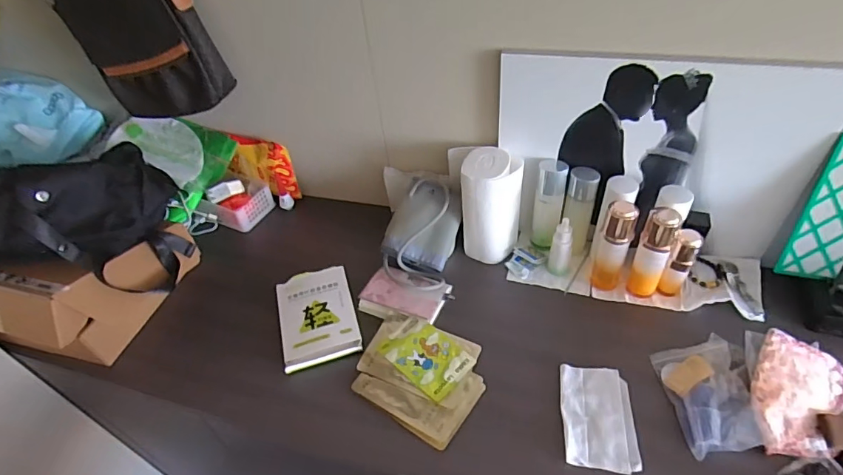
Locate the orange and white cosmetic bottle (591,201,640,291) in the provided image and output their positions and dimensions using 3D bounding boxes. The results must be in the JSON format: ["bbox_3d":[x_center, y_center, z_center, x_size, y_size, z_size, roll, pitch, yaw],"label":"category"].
[{"bbox_3d":[0.295,0.017,0.721,0.047,0.156,0.037,17,49,23],"label":"orange and white cosmetic bottle"}]

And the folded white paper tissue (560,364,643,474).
[{"bbox_3d":[0.235,0.236,0.623,0.091,0.007,0.136,3,45,11],"label":"folded white paper tissue"}]

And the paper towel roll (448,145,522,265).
[{"bbox_3d":[0.116,-0.063,0.813,0.104,0.181,0.114,-4,44,4],"label":"paper towel roll"}]

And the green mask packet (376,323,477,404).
[{"bbox_3d":[0.009,0.176,0.702,0.121,0.005,0.095,35,53,29],"label":"green mask packet"}]

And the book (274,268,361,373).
[{"bbox_3d":[-0.170,0.124,0.767,0.118,0.018,0.175,-15,44,-7],"label":"book"}]

